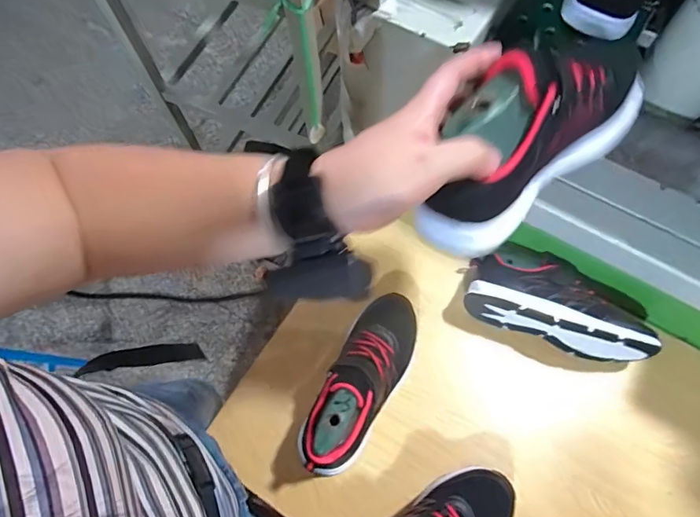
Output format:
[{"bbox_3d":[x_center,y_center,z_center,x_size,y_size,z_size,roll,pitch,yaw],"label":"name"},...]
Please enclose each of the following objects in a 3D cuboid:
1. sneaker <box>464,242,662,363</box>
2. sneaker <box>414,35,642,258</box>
[{"bbox_3d":[0.278,0.051,0.605,0.225,0.095,0.112,18,69,7],"label":"sneaker"},{"bbox_3d":[0.140,-0.099,0.339,0.226,0.088,0.082,-39,73,-14],"label":"sneaker"}]

